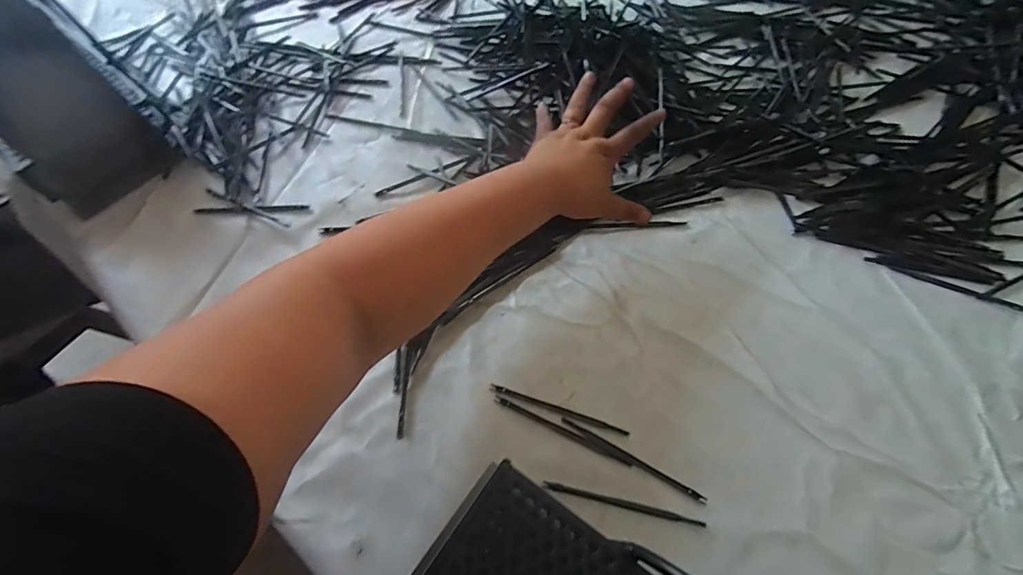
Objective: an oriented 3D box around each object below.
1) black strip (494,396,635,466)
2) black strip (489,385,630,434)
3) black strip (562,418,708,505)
[{"bbox_3d":[0.046,0.132,0.400,0.135,0.006,0.007,24,65,12],"label":"black strip"},{"bbox_3d":[0.044,0.115,0.408,0.132,0.007,0.006,17,64,9],"label":"black strip"},{"bbox_3d":[0.107,0.153,0.384,0.134,0.008,0.007,28,66,14],"label":"black strip"}]

